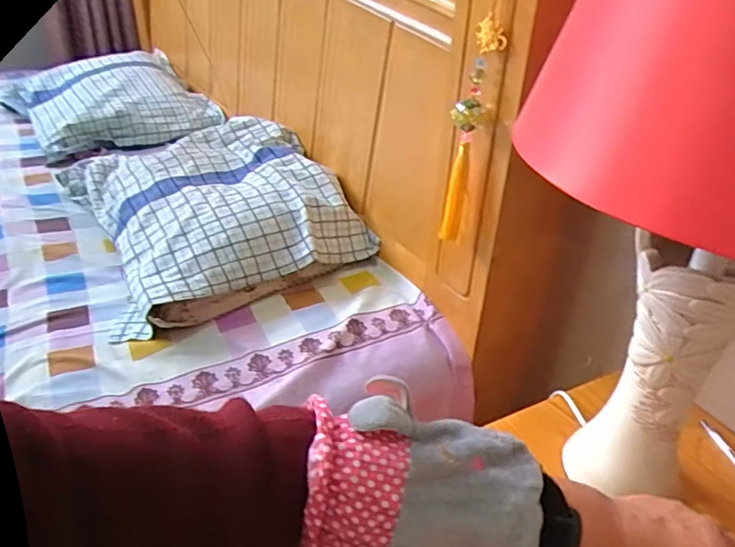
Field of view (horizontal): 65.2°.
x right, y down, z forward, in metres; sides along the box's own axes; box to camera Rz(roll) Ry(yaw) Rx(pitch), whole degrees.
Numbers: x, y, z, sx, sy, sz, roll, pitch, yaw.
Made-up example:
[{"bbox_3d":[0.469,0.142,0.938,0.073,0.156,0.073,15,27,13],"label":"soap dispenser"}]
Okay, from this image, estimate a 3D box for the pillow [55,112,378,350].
[{"bbox_3d":[-0.285,-0.141,1.003,0.393,0.126,0.549,-16,37,-29],"label":"pillow"}]

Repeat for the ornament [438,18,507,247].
[{"bbox_3d":[0.115,-0.153,0.647,0.040,0.240,0.037,10,32,11],"label":"ornament"}]

